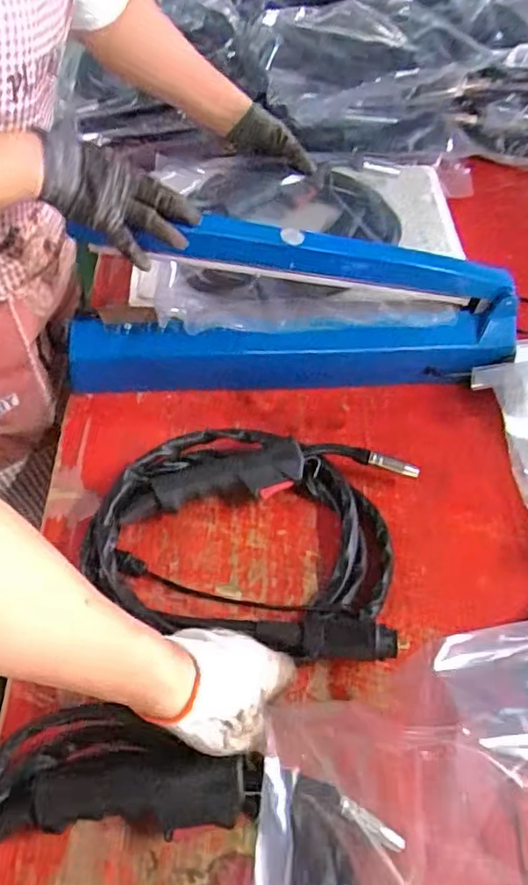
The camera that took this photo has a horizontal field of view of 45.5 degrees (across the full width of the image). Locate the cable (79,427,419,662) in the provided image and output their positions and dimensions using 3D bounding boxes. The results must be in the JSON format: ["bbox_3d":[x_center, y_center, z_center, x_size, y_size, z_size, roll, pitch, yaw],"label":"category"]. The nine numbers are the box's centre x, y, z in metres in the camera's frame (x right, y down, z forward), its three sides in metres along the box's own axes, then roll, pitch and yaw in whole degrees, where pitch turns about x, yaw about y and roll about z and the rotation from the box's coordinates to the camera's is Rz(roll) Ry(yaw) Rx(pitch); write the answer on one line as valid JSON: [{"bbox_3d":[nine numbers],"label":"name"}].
[{"bbox_3d":[-0.016,0.093,0.626,0.302,0.050,0.238,10,54,8],"label":"cable"}]

